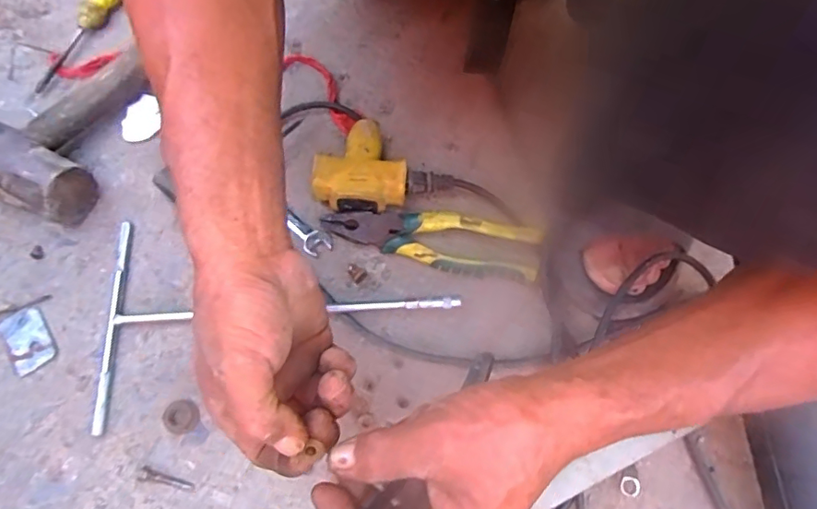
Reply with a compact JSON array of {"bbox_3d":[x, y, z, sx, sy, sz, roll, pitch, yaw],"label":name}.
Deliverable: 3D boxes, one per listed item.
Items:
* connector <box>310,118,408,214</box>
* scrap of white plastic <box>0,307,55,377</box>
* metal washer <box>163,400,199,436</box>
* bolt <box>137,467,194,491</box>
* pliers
[{"bbox_3d":[-0.042,-0.083,0.486,0.082,0.038,0.096,4,67,0],"label":"connector"},{"bbox_3d":[-0.313,0.069,0.434,0.032,0.005,0.056,-32,72,-14],"label":"scrap of white plastic"},{"bbox_3d":[-0.176,0.126,0.410,0.025,0.010,0.025,14,67,4],"label":"metal washer"},{"bbox_3d":[-0.181,0.167,0.394,0.041,0.009,0.010,12,67,3],"label":"bolt"},{"bbox_3d":[0.019,-0.011,0.469,0.187,0.022,0.048,8,67,1],"label":"pliers"}]

